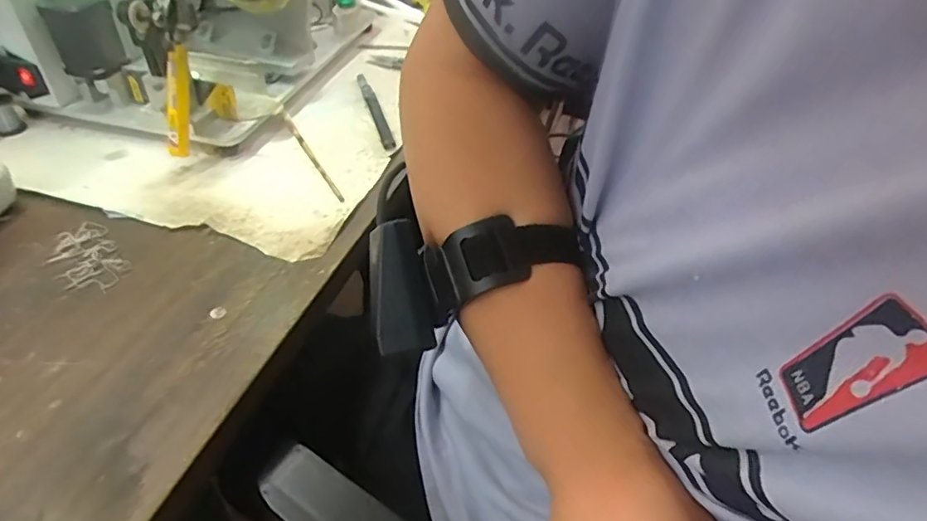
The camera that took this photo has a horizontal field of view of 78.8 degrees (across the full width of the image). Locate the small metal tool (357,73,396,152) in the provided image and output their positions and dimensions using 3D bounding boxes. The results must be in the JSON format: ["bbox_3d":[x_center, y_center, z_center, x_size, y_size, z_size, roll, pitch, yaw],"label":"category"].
[{"bbox_3d":[-0.092,-0.156,0.582,0.013,0.009,0.163,-11,45,-16],"label":"small metal tool"}]

